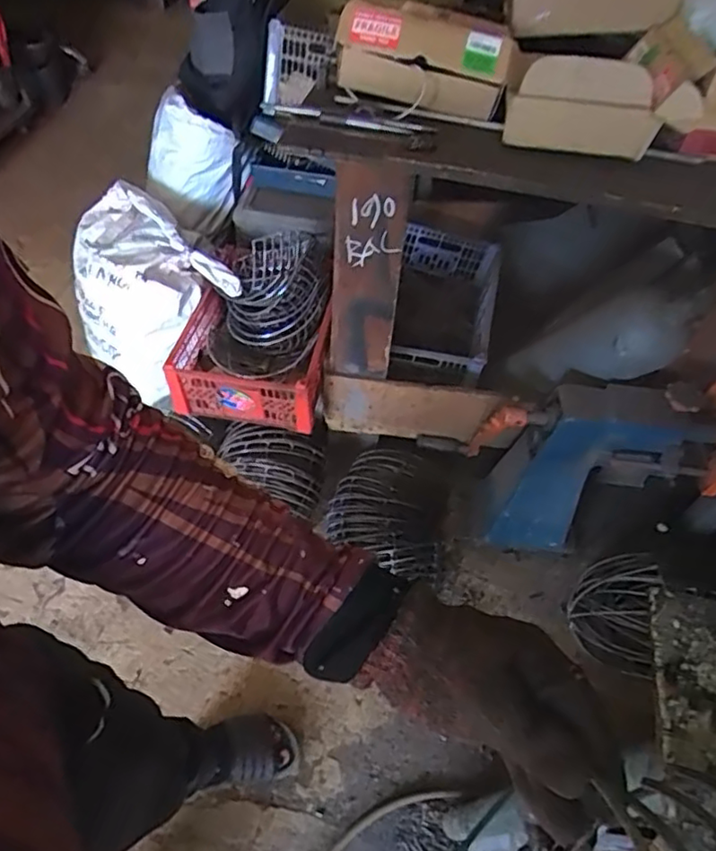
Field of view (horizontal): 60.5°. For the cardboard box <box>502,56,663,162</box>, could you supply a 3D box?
[{"bbox_3d":[0.337,-0.473,0.929,0.218,0.107,0.075,17,53,8],"label":"cardboard box"}]

